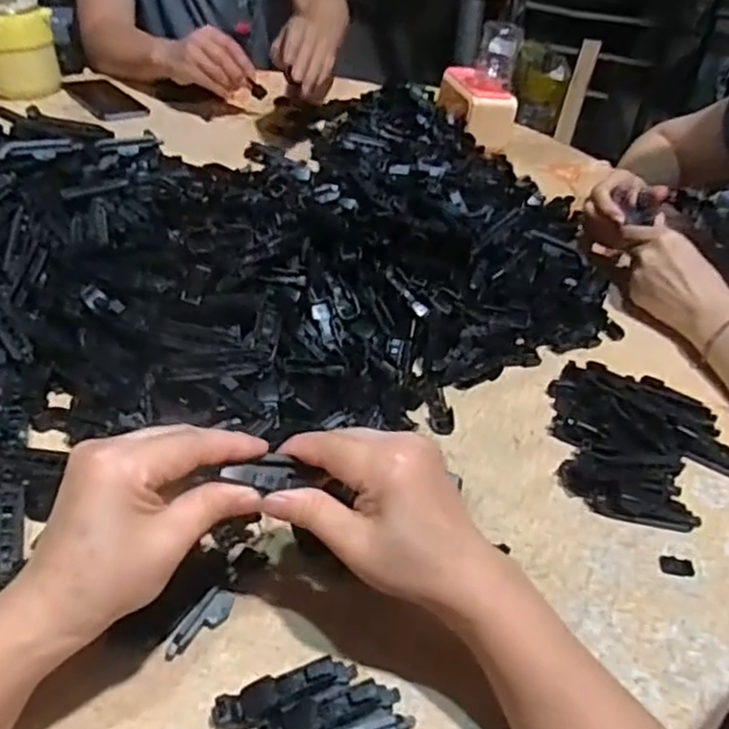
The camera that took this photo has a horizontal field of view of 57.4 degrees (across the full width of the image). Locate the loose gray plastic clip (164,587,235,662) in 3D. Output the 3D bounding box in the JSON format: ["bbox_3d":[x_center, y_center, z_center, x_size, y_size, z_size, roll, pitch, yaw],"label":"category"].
[{"bbox_3d":[-0.095,0.146,0.379,0.045,0.015,0.014,-32,52,-33],"label":"loose gray plastic clip"}]

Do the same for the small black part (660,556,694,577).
[{"bbox_3d":[0.204,0.131,0.435,0.021,0.004,0.012,8,41,6],"label":"small black part"}]

